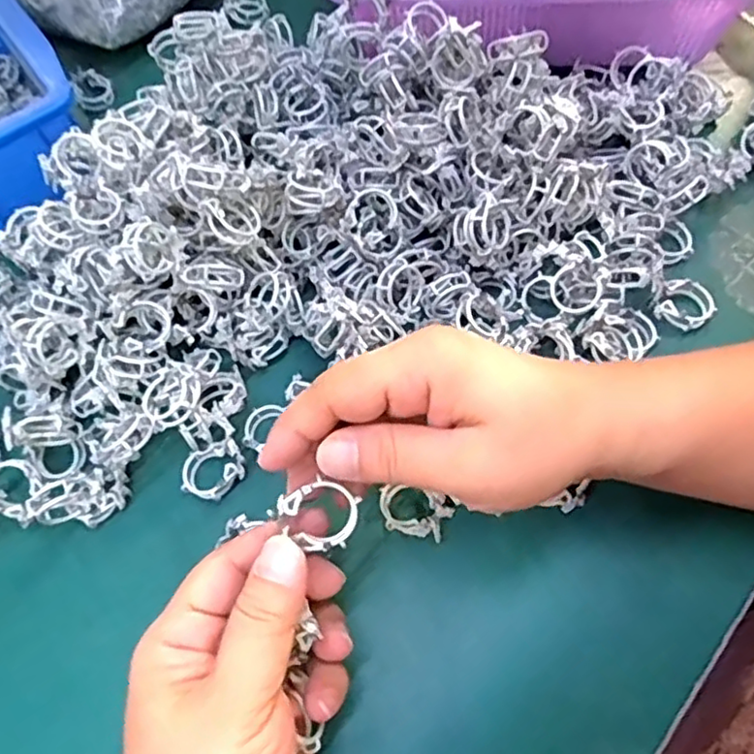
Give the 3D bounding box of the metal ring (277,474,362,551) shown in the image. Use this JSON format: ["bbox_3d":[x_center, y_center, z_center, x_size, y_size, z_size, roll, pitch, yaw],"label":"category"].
[{"bbox_3d":[-0.021,0.049,0.230,0.028,0.004,0.024,29,80,-3],"label":"metal ring"}]

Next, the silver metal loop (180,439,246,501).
[{"bbox_3d":[-0.079,0.047,0.308,0.030,0.012,0.025,-21,64,-7],"label":"silver metal loop"}]

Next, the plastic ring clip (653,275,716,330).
[{"bbox_3d":[0.159,-0.037,0.328,0.027,0.009,0.025,-1,64,3],"label":"plastic ring clip"}]

